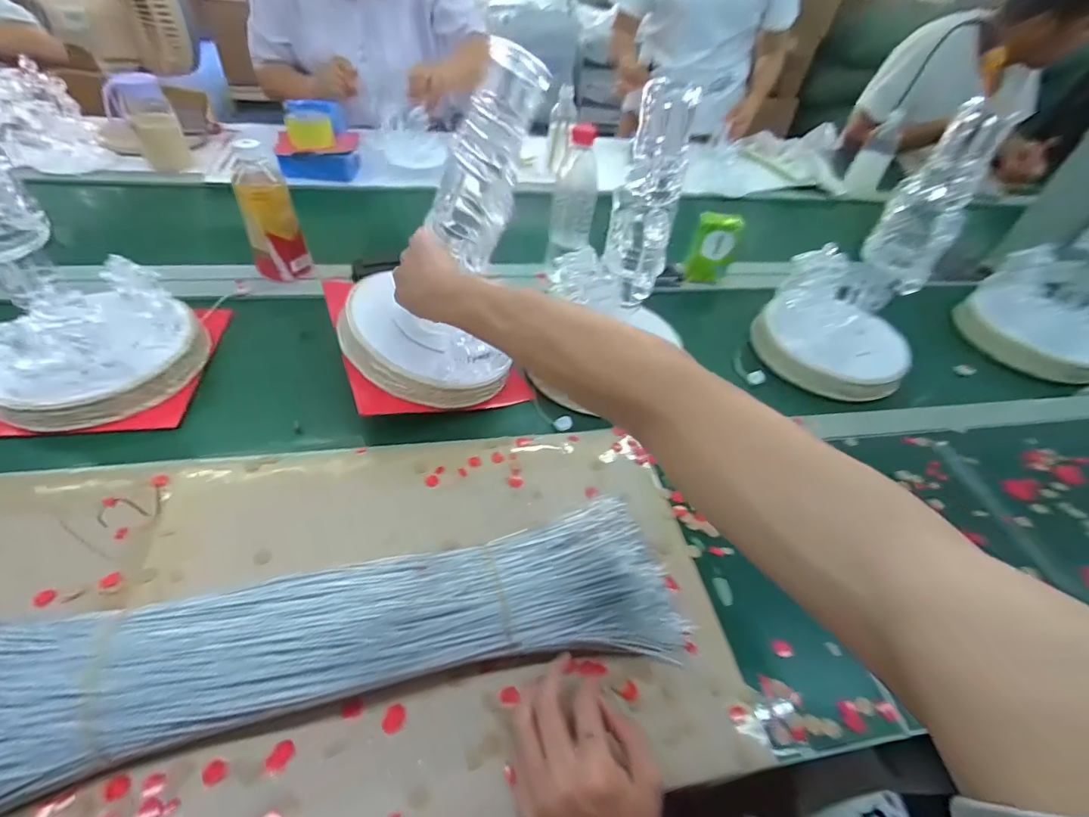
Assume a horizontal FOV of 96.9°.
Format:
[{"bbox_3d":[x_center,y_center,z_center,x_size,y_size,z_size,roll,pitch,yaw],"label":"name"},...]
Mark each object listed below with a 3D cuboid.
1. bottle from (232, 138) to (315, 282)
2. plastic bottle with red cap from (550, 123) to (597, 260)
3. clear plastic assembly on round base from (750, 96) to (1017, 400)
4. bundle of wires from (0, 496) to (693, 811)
[{"bbox_3d":[-0.381,-0.266,0.682,0.060,0.179,0.066,17,48,8],"label":"bottle"},{"bbox_3d":[0.039,-0.329,0.729,0.061,0.169,0.057,-33,59,-31],"label":"plastic bottle with red cap"},{"bbox_3d":[0.435,-0.191,0.630,0.190,0.316,0.179,29,51,19],"label":"clear plastic assembly on round base"},{"bbox_3d":[-0.159,0.176,0.362,0.564,0.069,0.119,-7,49,-13],"label":"bundle of wires"}]

